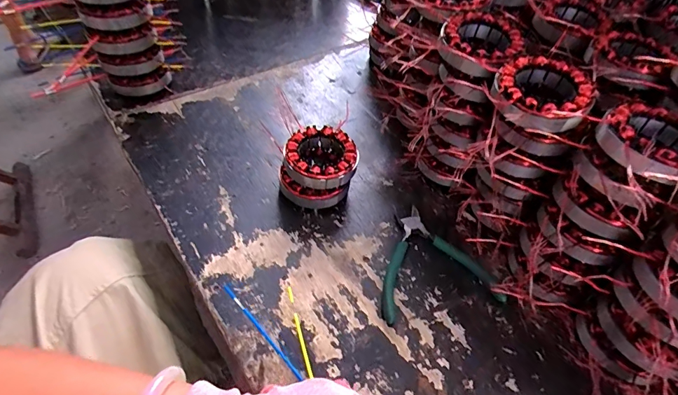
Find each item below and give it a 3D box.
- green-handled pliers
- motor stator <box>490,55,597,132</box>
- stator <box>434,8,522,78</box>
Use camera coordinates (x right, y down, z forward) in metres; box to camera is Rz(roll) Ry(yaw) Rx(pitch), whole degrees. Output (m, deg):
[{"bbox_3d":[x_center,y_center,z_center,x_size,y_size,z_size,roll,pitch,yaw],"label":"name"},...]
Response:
[{"bbox_3d":[0.099,0.064,0.446,0.131,0.013,0.137,-7,50,-9],"label":"green-handled pliers"},{"bbox_3d":[0.191,-0.098,0.370,0.091,0.025,0.084,2,49,-2],"label":"motor stator"},{"bbox_3d":[0.151,-0.166,0.422,0.082,0.029,0.099,22,52,16],"label":"stator"}]

